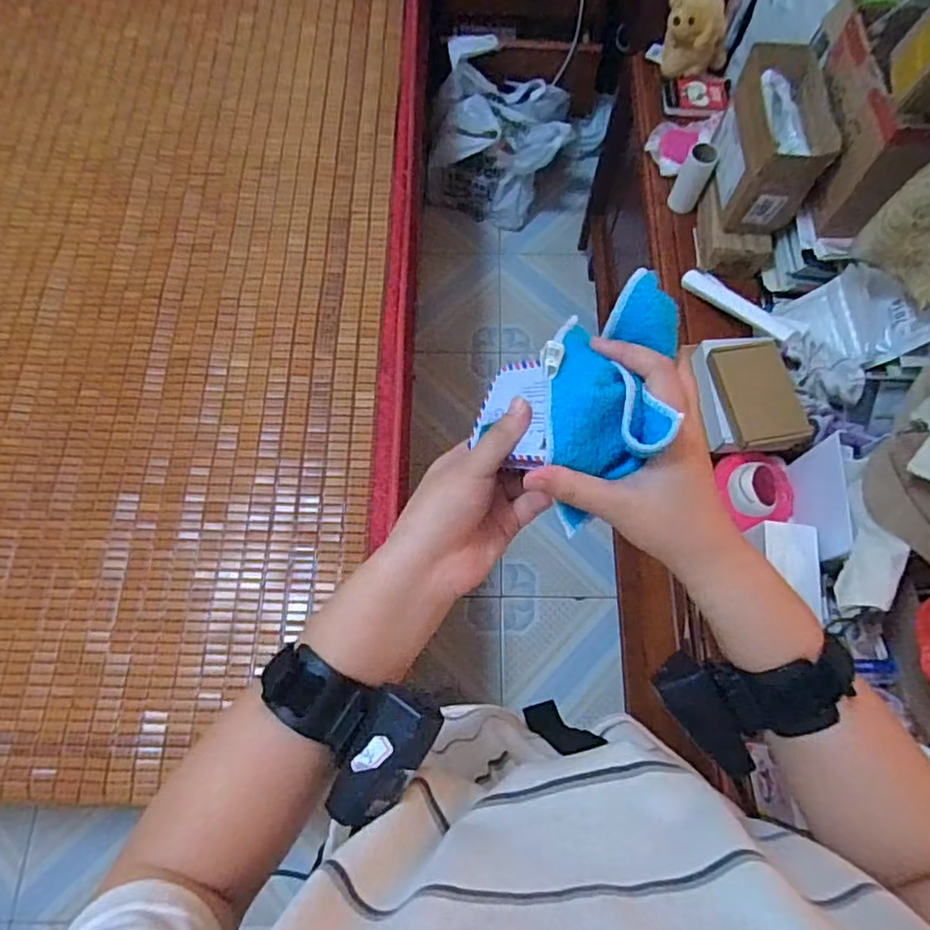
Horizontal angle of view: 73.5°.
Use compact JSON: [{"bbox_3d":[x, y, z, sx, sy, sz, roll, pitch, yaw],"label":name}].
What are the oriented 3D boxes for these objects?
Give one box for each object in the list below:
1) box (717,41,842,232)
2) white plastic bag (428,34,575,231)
[{"bbox_3d":[0.424,-0.451,0.867,0.112,0.131,0.200,8,70,3],"label":"box"},{"bbox_3d":[0.094,-0.821,1.559,0.329,0.288,0.284,16,70,6],"label":"white plastic bag"}]

